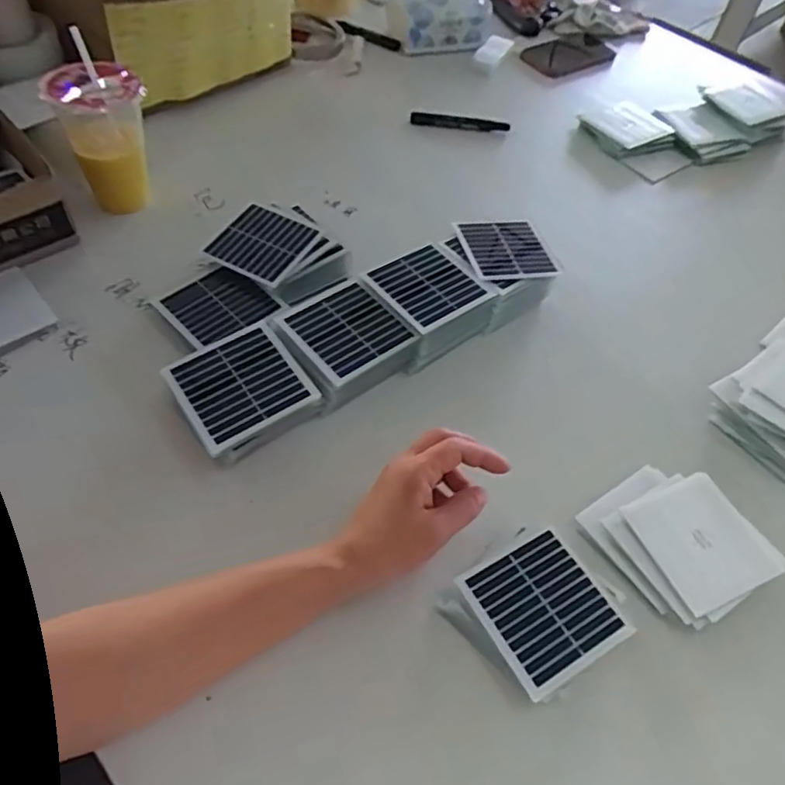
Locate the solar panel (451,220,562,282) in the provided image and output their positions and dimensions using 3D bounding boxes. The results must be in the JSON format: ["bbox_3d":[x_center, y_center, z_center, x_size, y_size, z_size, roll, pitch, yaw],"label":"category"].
[{"bbox_3d":[0.109,-0.142,0.600,0.083,0.010,0.073,-9,55,-13],"label":"solar panel"}]

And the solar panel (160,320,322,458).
[{"bbox_3d":[-0.119,-0.009,0.480,0.092,0.010,0.090,-28,60,-24],"label":"solar panel"}]

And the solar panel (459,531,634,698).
[{"bbox_3d":[0.104,0.147,0.423,0.089,0.007,0.088,-23,59,-22],"label":"solar panel"}]

